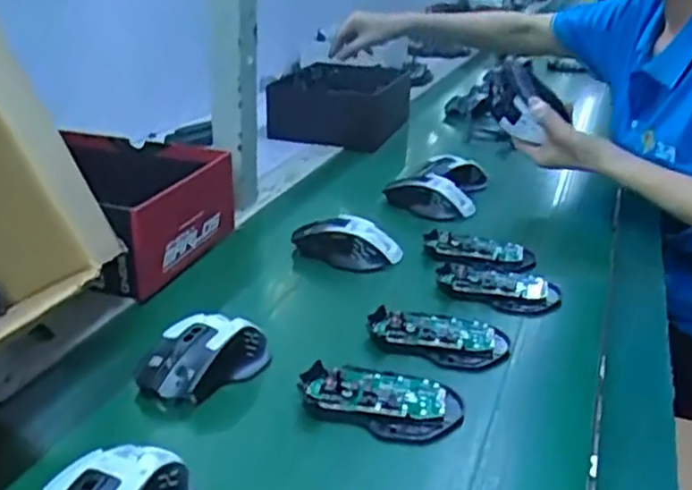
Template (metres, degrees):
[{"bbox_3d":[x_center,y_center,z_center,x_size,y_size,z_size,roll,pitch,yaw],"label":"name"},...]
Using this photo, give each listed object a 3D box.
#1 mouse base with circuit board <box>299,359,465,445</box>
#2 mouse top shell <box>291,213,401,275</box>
[{"bbox_3d":[0.025,0.109,0.516,0.114,0.020,0.066,8,26,15],"label":"mouse base with circuit board"},{"bbox_3d":[0.000,-0.004,0.733,0.110,0.038,0.050,10,27,18],"label":"mouse top shell"}]

